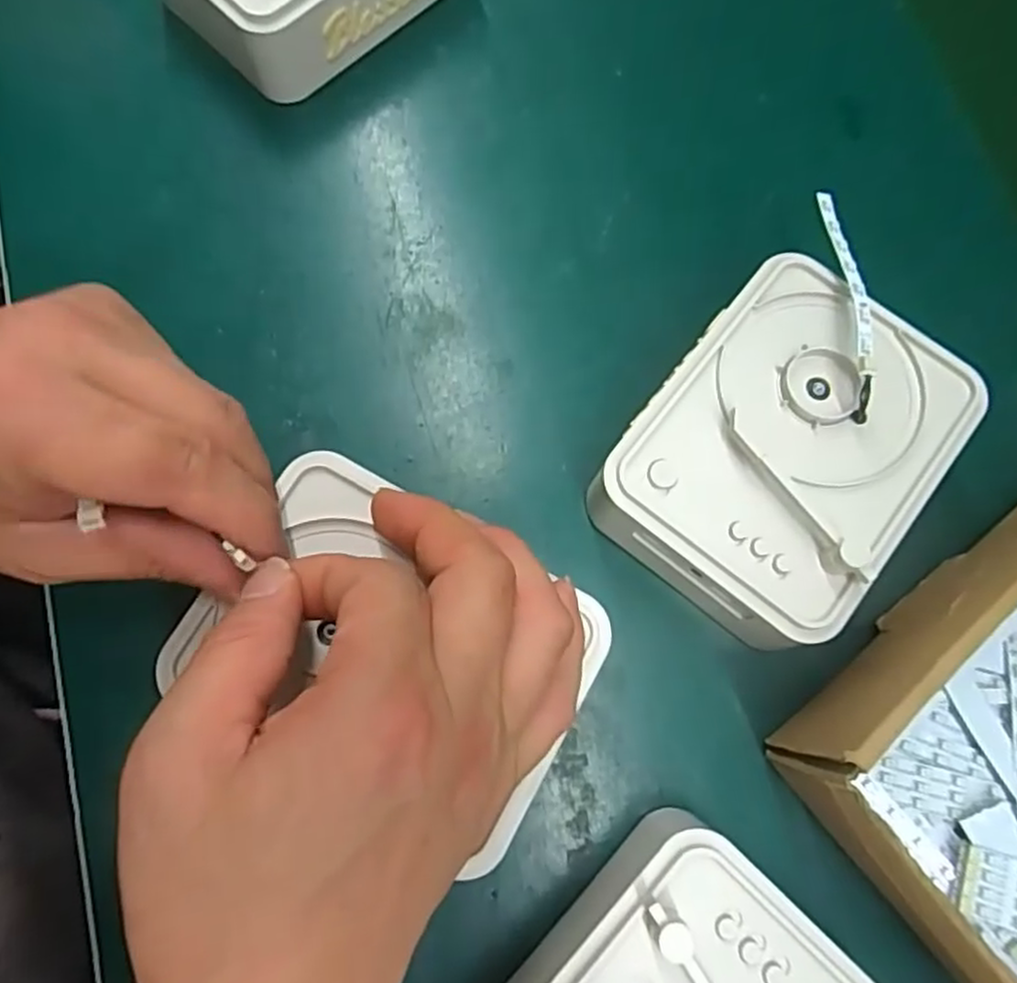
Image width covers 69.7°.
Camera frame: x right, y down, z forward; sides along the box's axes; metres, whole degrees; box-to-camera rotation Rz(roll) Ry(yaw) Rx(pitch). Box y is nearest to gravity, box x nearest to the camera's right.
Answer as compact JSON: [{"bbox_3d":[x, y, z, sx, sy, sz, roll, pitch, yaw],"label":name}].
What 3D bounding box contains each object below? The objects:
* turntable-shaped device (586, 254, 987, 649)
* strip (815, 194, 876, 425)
[{"bbox_3d":[0.100,-0.014,0.276,0.099,0.047,0.130,38,76,7],"label":"turntable-shaped device"},{"bbox_3d":[0.125,-0.075,0.266,0.007,0.020,0.096,0,75,-3],"label":"strip"}]

